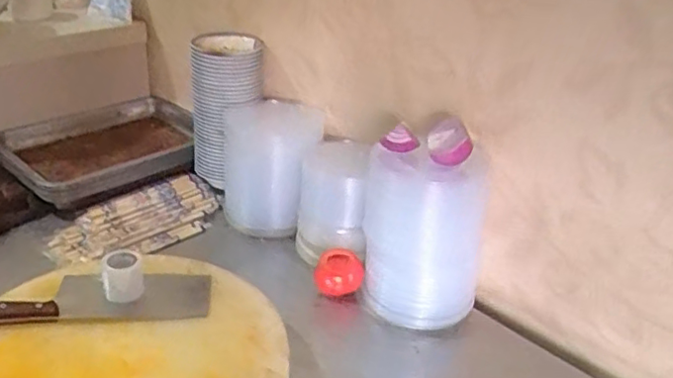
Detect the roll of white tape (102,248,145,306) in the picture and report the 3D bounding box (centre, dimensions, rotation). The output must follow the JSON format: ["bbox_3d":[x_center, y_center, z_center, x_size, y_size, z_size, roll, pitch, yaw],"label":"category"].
[{"bbox_3d":[-0.289,0.113,0.818,0.051,0.051,0.049,-8,31,-19],"label":"roll of white tape"}]

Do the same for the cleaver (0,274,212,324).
[{"bbox_3d":[-0.330,0.147,0.813,0.310,0.027,0.090,-3,30,-12],"label":"cleaver"}]

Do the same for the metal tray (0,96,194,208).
[{"bbox_3d":[-0.467,-0.084,1.246,0.293,0.069,0.383,24,35,32],"label":"metal tray"}]

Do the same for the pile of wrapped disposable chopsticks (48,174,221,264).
[{"bbox_3d":[-0.343,0.053,1.077,0.158,0.046,0.309,23,34,31],"label":"pile of wrapped disposable chopsticks"}]

